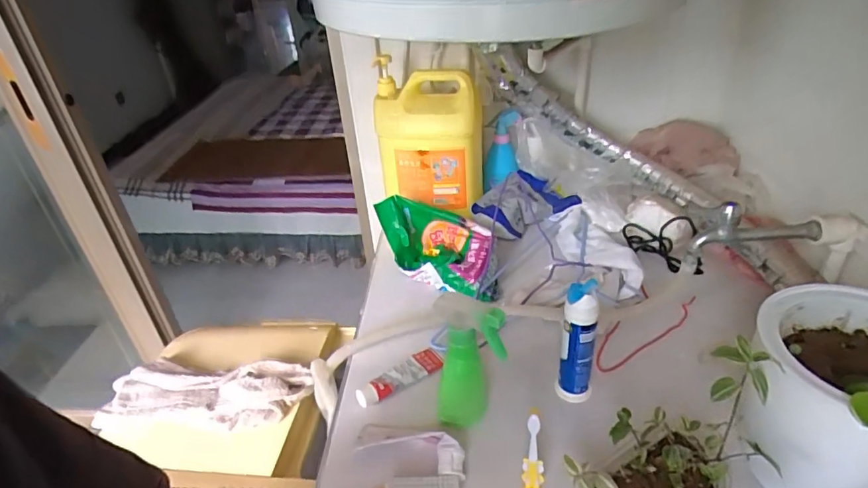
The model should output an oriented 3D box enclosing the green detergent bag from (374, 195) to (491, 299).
[{"bbox_3d":[-0.008,-0.001,0.866,0.198,0.087,0.139,4,35,13],"label":"green detergent bag"}]

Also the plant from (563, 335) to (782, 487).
[{"bbox_3d":[0.245,0.200,0.473,0.164,0.153,0.172,-25,39,-27],"label":"plant"}]

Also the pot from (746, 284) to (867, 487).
[{"bbox_3d":[0.390,0.150,0.502,0.163,0.143,0.191,25,44,37],"label":"pot"}]

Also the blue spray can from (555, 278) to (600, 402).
[{"bbox_3d":[0.173,0.122,0.619,0.039,0.165,0.034,11,37,22],"label":"blue spray can"}]

